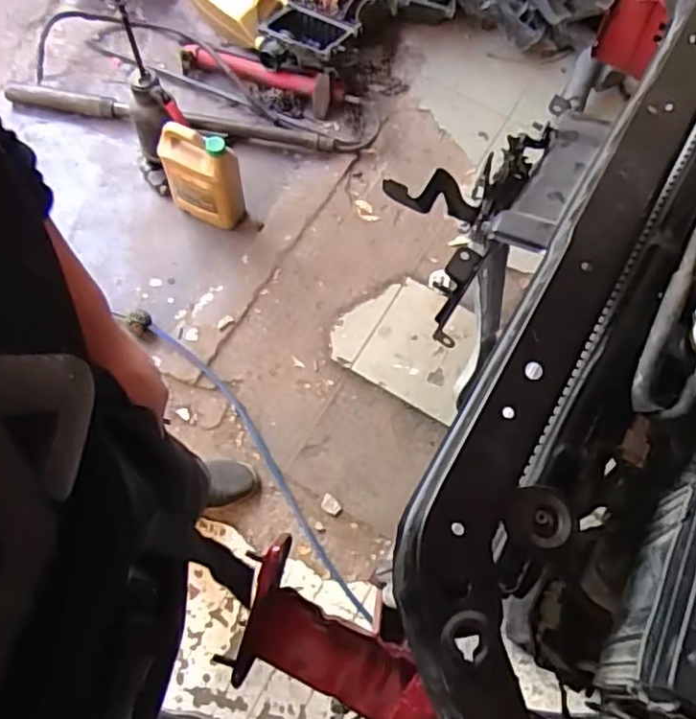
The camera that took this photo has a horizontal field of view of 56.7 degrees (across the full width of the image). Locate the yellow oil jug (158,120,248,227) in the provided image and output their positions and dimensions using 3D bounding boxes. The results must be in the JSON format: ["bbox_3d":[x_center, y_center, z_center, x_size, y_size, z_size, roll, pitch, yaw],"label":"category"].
[{"bbox_3d":[-0.362,-0.456,1.609,0.181,0.279,0.099,19,71,4],"label":"yellow oil jug"}]

